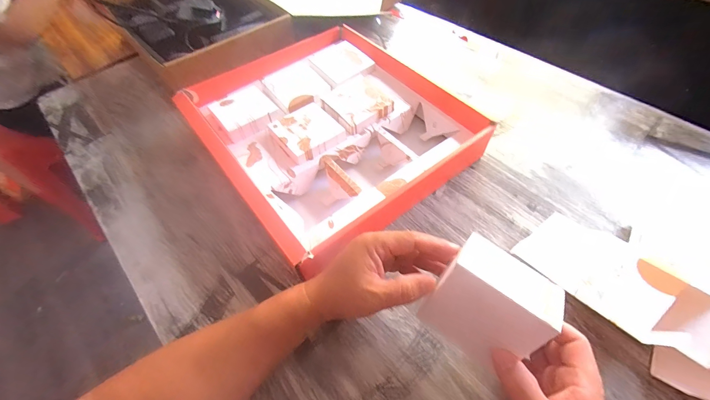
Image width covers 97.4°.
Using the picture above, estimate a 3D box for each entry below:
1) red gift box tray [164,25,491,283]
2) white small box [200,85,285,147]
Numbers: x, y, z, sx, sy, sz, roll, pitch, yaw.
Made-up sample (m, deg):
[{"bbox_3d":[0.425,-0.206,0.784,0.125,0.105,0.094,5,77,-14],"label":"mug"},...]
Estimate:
[{"bbox_3d":[-0.045,-0.121,0.507,0.339,0.071,0.398,-35,62,-18],"label":"red gift box tray"},{"bbox_3d":[-0.182,-0.139,0.504,0.099,0.027,0.099,-33,61,-18],"label":"white small box"}]

